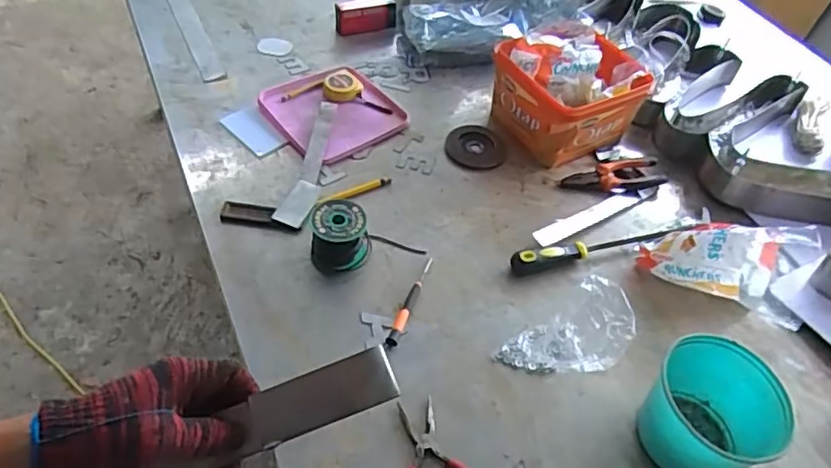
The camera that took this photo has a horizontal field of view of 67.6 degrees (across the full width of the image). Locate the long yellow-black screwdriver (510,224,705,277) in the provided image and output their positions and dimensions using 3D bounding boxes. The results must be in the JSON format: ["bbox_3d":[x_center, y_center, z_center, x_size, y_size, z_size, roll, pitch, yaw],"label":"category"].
[{"bbox_3d":[0.266,0.016,0.849,0.290,0.028,0.028,-10,51,-14],"label":"long yellow-black screwdriver"}]

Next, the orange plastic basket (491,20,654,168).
[{"bbox_3d":[0.234,-0.226,0.975,0.183,0.128,0.181,-22,55,-23],"label":"orange plastic basket"}]

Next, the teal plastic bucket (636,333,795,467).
[{"bbox_3d":[0.307,0.190,0.660,0.138,0.102,0.122,-24,56,-24],"label":"teal plastic bucket"}]

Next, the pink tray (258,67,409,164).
[{"bbox_3d":[-0.132,-0.196,0.982,0.186,0.021,0.191,-35,61,-30],"label":"pink tray"}]

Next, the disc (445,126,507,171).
[{"bbox_3d":[0.094,-0.138,0.977,0.092,0.006,0.096,3,49,-4],"label":"disc"}]

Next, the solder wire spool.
[{"bbox_3d":[-0.095,0.002,0.791,0.076,0.068,0.066,-7,51,-12],"label":"solder wire spool"}]

